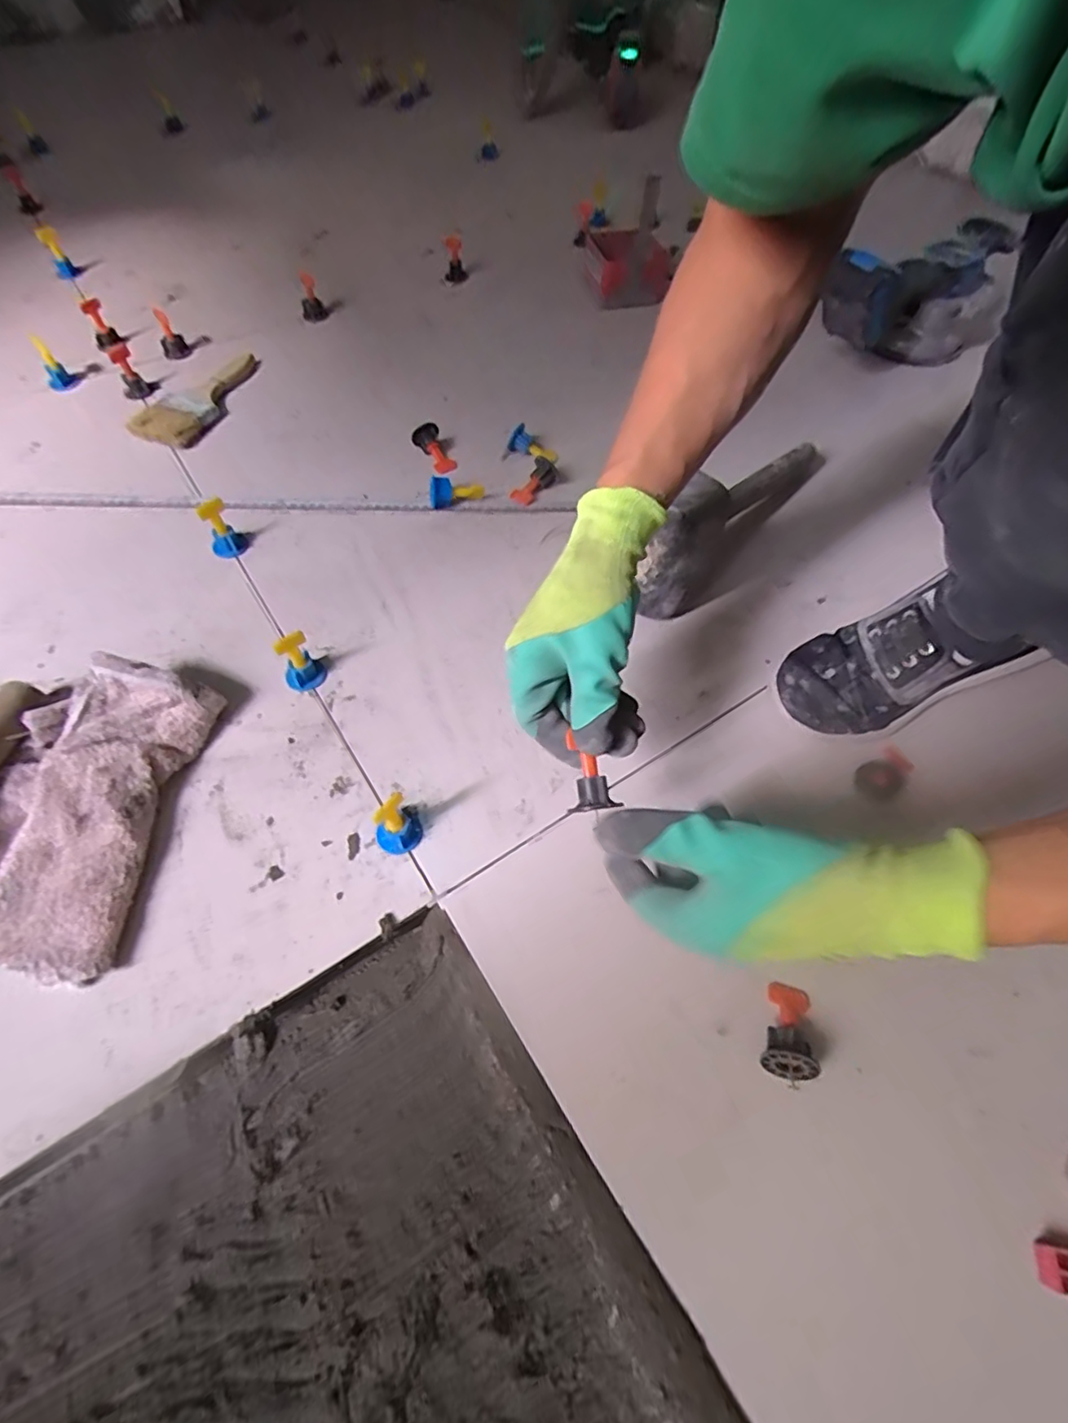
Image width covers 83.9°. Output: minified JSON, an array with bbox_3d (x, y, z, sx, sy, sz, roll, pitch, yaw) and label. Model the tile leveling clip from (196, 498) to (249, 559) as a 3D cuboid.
[{"bbox_3d":[-0.301,-0.178,0.570,0.032,0.053,0.035,-31,65,-19],"label":"tile leveling clip"}]

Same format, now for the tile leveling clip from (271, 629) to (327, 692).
[{"bbox_3d":[-0.196,-0.043,0.494,0.031,0.055,0.028,-31,65,-19],"label":"tile leveling clip"}]

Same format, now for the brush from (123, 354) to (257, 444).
[{"bbox_3d":[-0.396,-0.375,0.707,0.071,0.022,0.201,20,60,10],"label":"brush"}]

